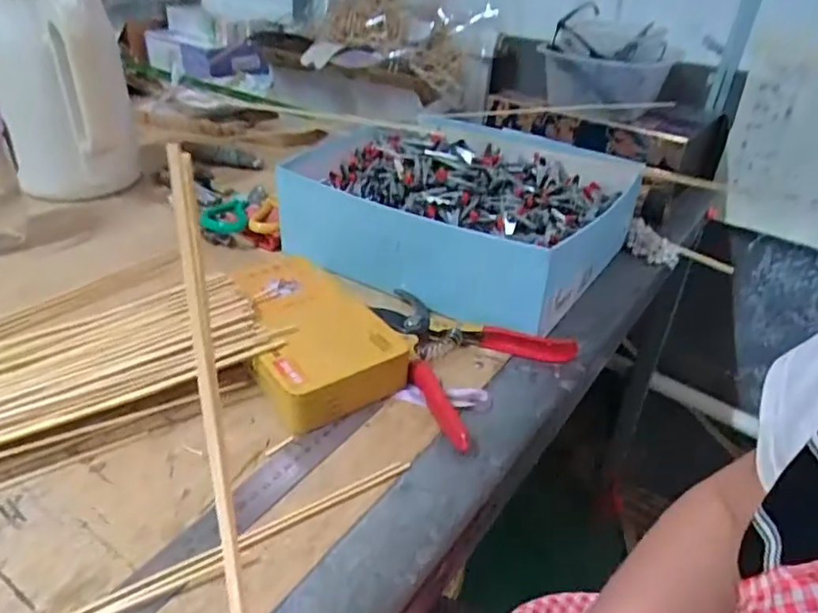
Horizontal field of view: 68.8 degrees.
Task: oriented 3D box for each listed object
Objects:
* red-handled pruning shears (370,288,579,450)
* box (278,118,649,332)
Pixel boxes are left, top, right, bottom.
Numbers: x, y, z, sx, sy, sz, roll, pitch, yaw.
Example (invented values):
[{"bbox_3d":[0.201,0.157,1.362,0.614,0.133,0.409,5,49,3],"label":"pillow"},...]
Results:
[{"bbox_3d":[0.037,0.031,0.518,0.149,0.022,0.172,-24,42,-35],"label":"red-handled pruning shears"},{"bbox_3d":[0.052,-0.114,0.665,0.338,0.094,0.317,17,35,20],"label":"box"}]

